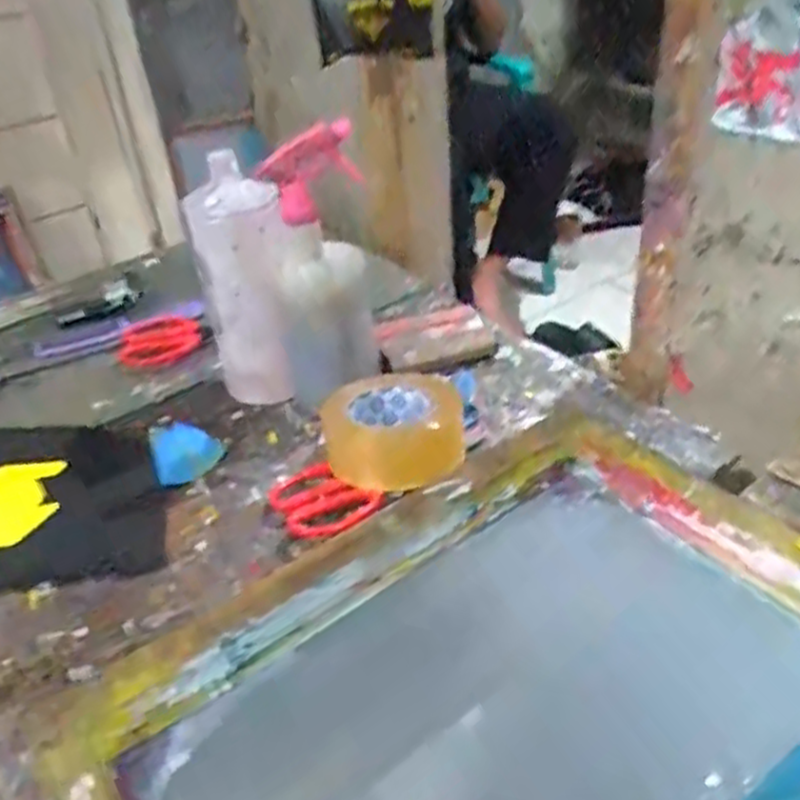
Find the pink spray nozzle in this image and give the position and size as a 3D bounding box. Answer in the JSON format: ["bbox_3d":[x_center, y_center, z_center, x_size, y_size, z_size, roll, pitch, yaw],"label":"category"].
[{"bbox_3d":[-0.073,-0.180,0.603,0.083,0.082,0.030,-8,34,-5],"label":"pink spray nozzle"}]

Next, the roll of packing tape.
[{"bbox_3d":[-0.005,0.031,0.639,0.122,0.051,0.111,-3,34,2],"label":"roll of packing tape"}]

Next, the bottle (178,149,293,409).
[{"bbox_3d":[-0.142,-0.100,0.695,0.078,0.221,0.076,-12,34,-11],"label":"bottle"}]

